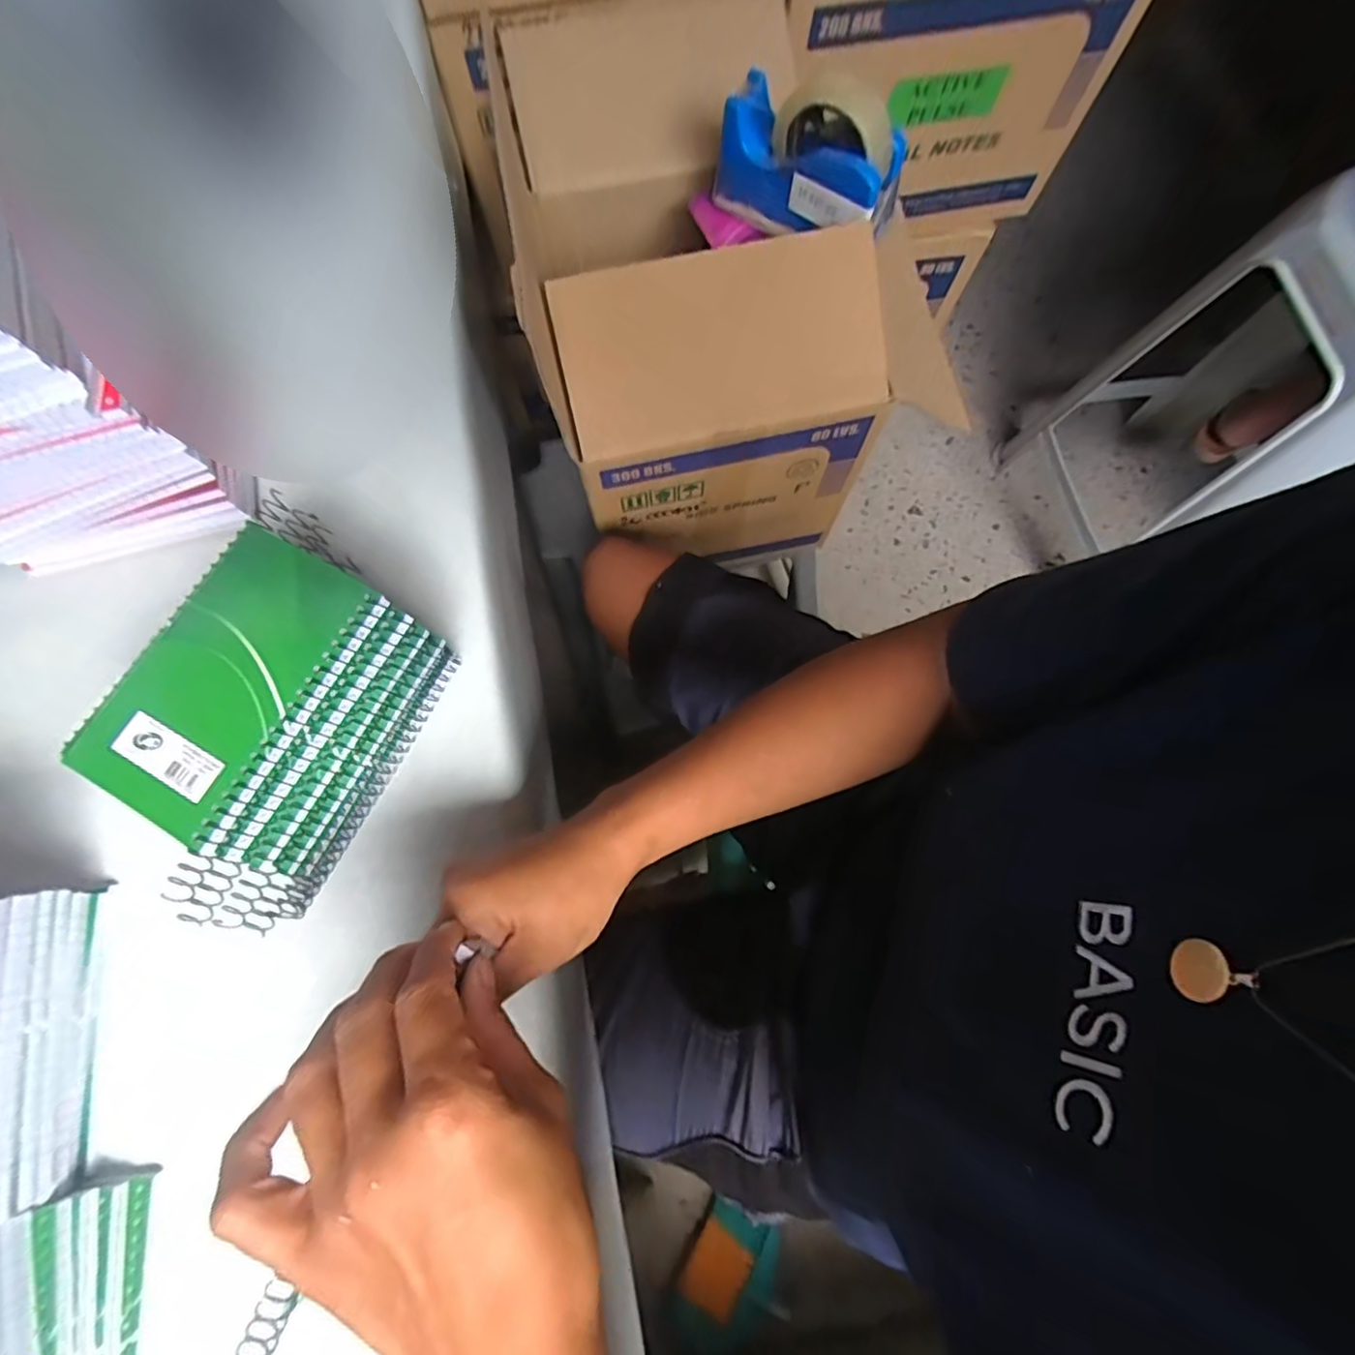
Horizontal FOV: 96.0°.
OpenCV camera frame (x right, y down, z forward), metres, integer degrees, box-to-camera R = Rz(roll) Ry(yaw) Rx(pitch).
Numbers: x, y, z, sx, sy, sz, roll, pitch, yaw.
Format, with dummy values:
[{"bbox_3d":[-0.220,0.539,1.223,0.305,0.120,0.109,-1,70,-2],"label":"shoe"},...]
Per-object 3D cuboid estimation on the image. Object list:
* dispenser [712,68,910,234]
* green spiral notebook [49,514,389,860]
[{"bbox_3d":[0.110,-0.441,0.516,0.157,0.109,0.052,33,77,7],"label":"dispenser"},{"bbox_3d":[-0.202,-0.001,0.273,0.087,0.011,0.128,29,77,6],"label":"green spiral notebook"}]

